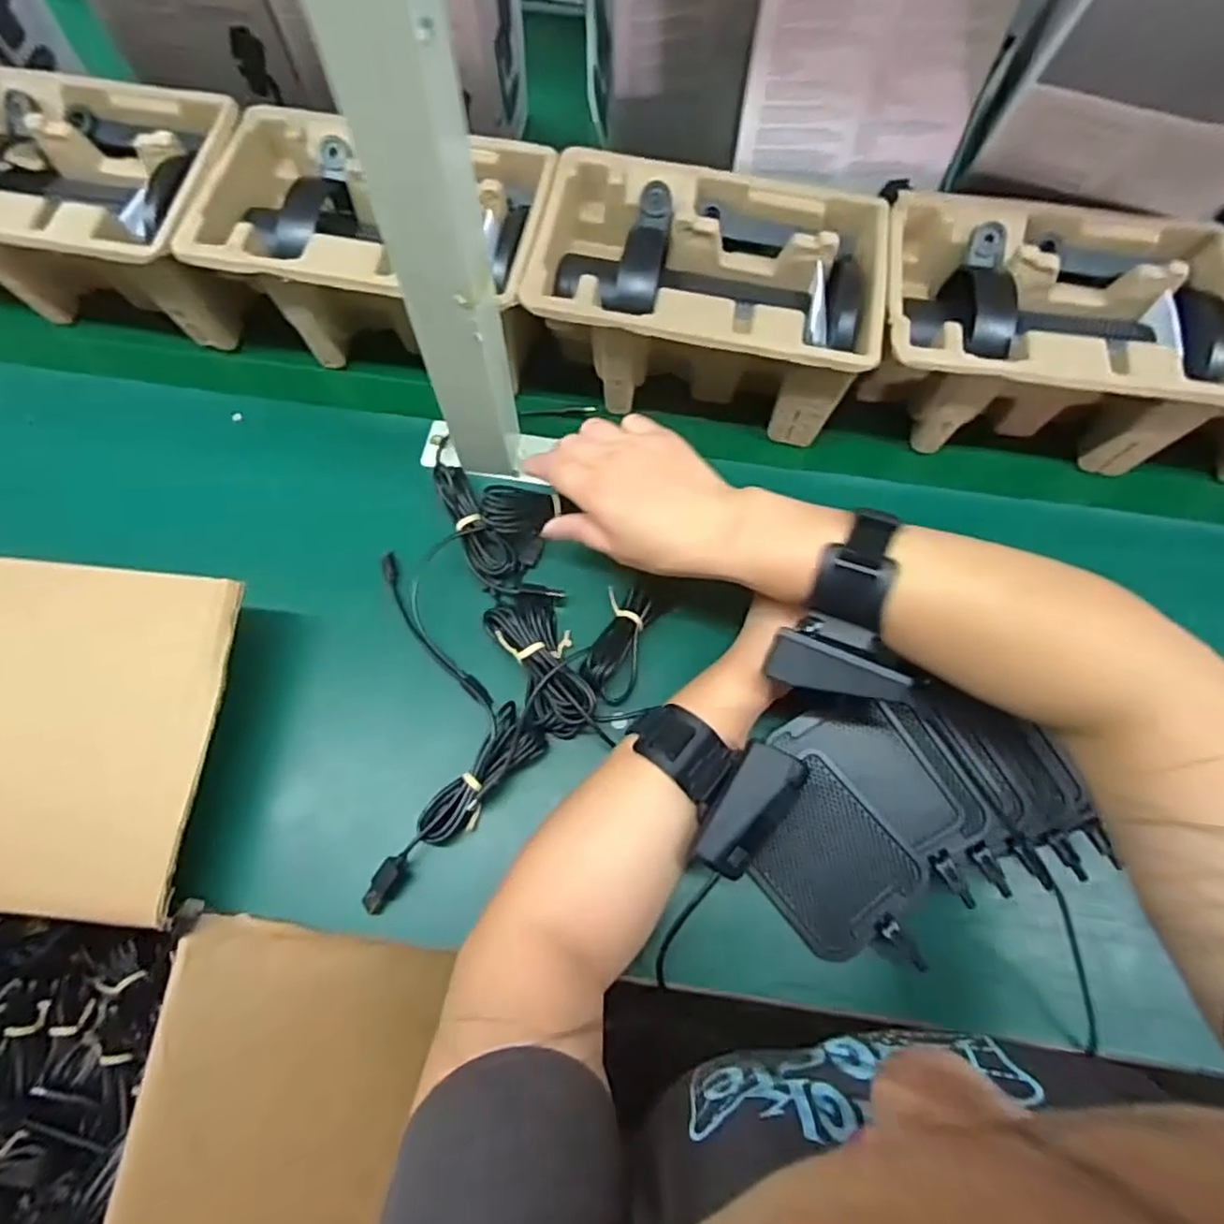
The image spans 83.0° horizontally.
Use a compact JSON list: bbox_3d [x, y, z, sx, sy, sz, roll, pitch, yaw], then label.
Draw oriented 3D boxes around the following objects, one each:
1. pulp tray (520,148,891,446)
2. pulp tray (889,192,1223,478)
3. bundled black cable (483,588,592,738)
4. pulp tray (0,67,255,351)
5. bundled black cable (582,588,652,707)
[{"bbox_3d":[0.066,-0.222,0.496,0.228,0.099,0.148,9,70,3],"label":"pulp tray"},{"bbox_3d":[0.296,-0.194,0.493,0.228,0.097,0.151,12,70,4],"label":"pulp tray"},{"bbox_3d":[-0.043,0.030,0.434,0.043,0.037,0.095,-25,71,-9],"label":"bundled black cable"},{"bbox_3d":[-0.380,-0.297,0.515,0.237,0.103,0.155,13,70,5],"label":"pulp tray"},{"bbox_3d":[0.003,0.019,0.448,0.033,0.022,0.074,14,70,5],"label":"bundled black cable"}]

